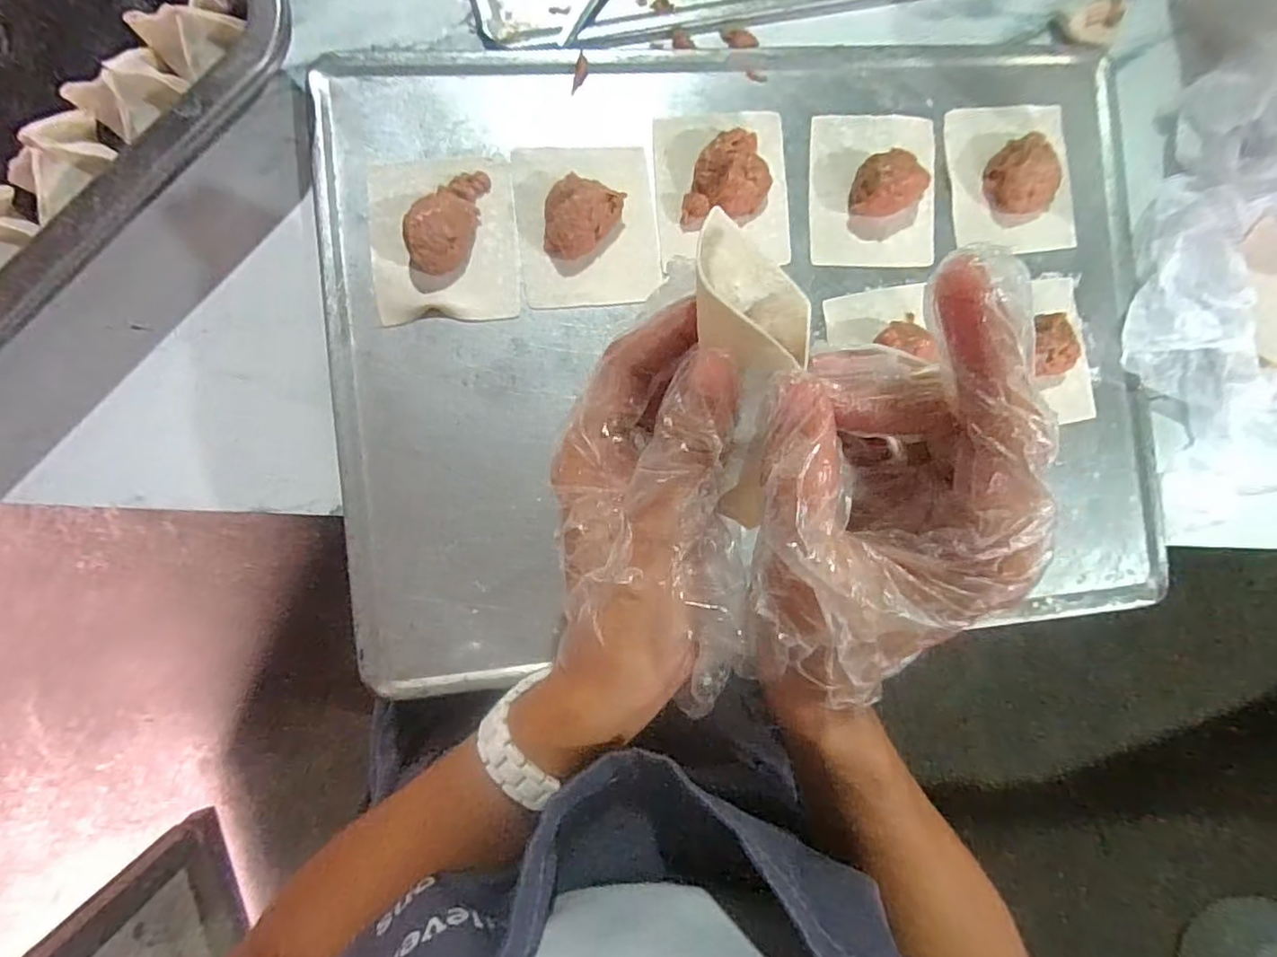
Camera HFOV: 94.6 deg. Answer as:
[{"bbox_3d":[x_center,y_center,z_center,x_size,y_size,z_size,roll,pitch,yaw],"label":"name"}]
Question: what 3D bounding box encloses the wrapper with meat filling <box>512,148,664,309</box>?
[{"bbox_3d":[-0.026,-0.136,0.307,0.073,0.023,0.083,-5,90,-5],"label":"wrapper with meat filling"}]

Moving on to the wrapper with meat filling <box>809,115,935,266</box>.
[{"bbox_3d":[0.134,-0.164,0.324,0.072,0.027,0.083,-1,90,-5],"label":"wrapper with meat filling"}]

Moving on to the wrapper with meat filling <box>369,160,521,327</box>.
[{"bbox_3d":[-0.100,-0.124,0.299,0.073,0.025,0.081,-5,90,-5],"label":"wrapper with meat filling"}]

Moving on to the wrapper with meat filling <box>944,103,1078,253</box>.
[{"bbox_3d":[0.217,-0.174,0.332,0.072,0.022,0.083,-7,91,-5],"label":"wrapper with meat filling"}]

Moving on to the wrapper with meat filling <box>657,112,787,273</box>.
[{"bbox_3d":[0.047,-0.161,0.316,0.073,0.017,0.080,-6,90,-5],"label":"wrapper with meat filling"}]

